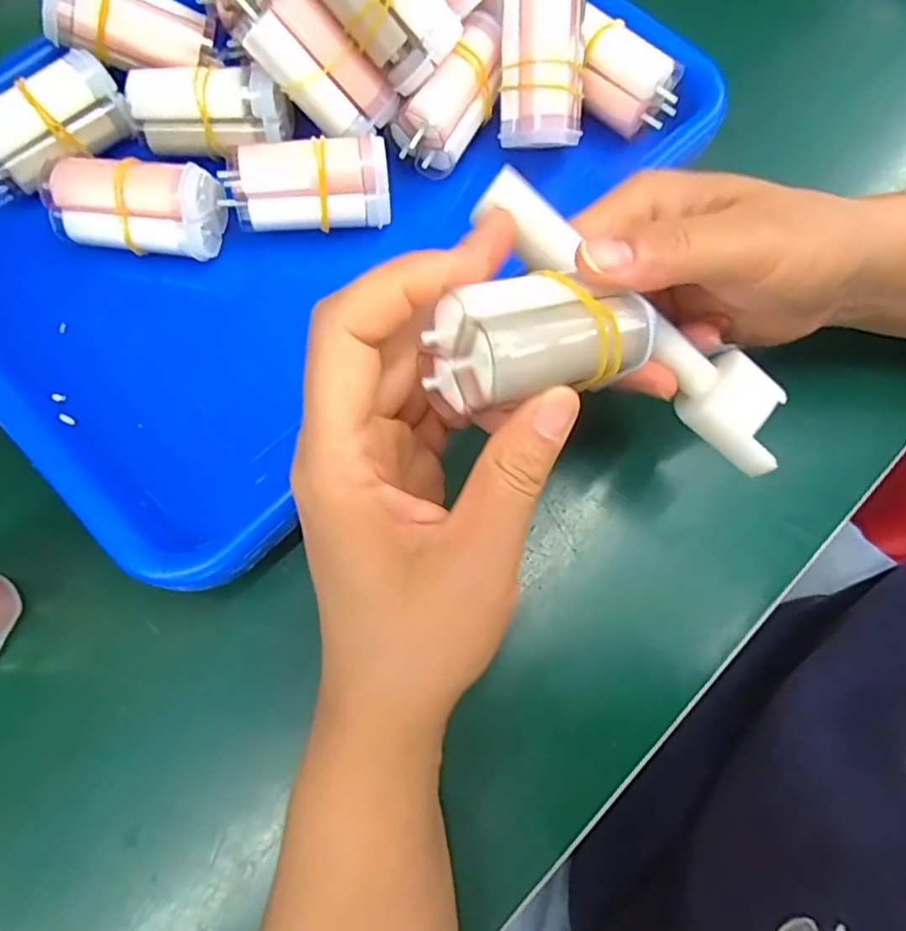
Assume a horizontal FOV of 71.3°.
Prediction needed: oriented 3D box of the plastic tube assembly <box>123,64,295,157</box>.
[{"bbox_3d":[-0.108,-0.157,0.278,0.068,0.025,0.026,-4,73,-2],"label":"plastic tube assembly"}]

